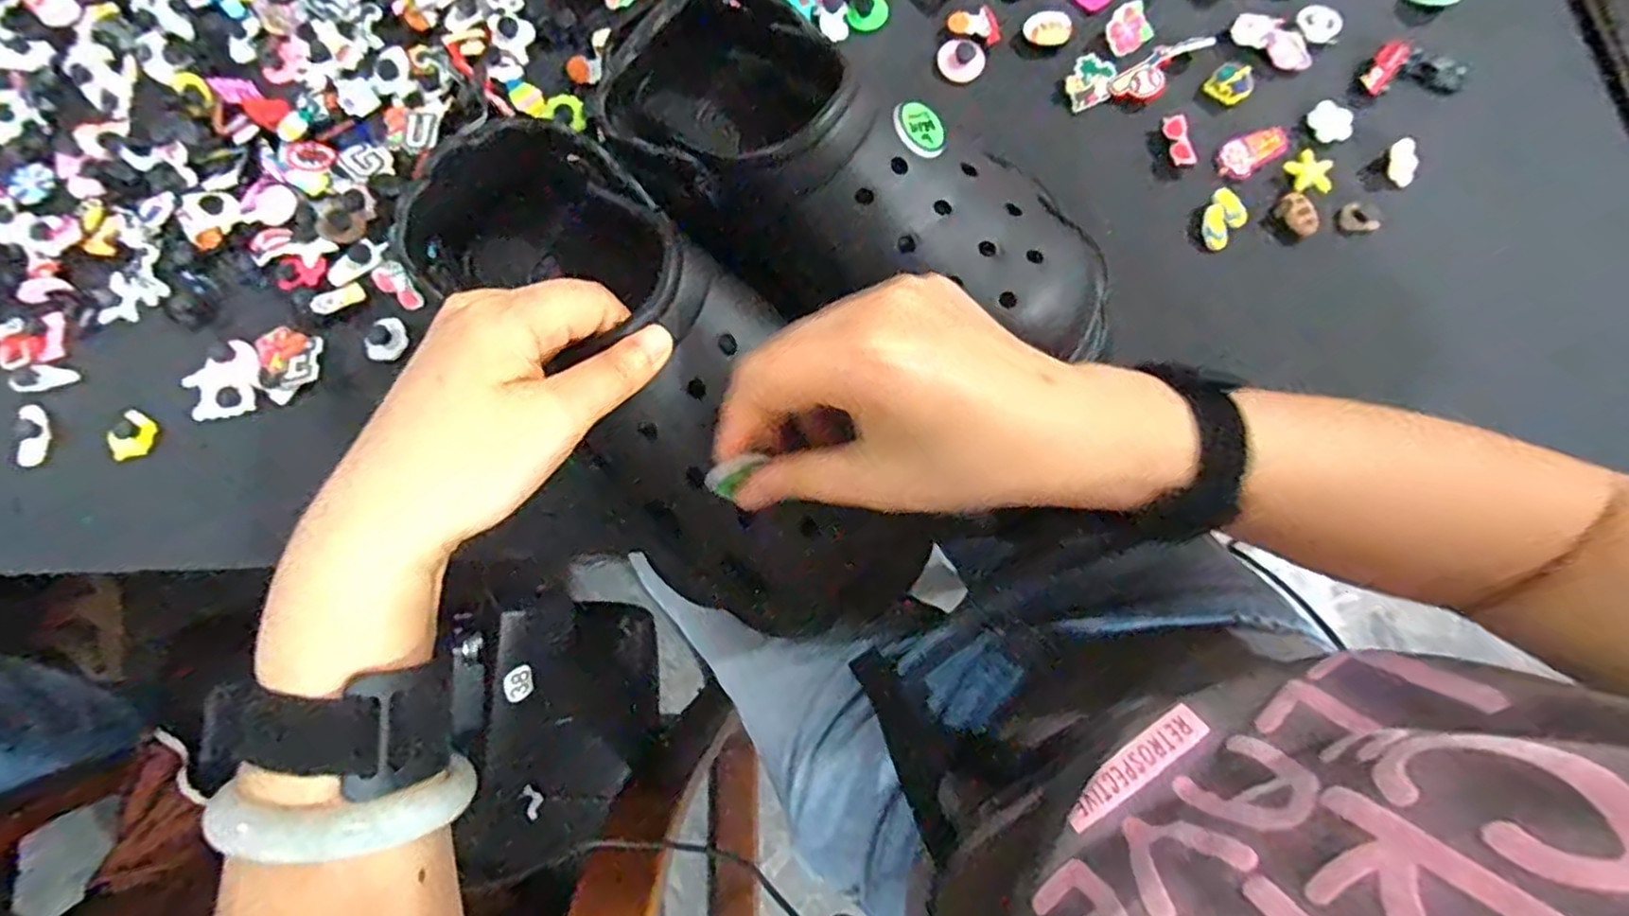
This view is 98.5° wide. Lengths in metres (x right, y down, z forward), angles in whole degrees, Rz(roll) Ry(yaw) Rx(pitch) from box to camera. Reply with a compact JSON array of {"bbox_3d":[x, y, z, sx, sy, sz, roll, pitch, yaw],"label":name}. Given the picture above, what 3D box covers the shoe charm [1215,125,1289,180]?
[{"bbox_3d":[0.241,-0.170,0.386,0.037,0.004,0.023,-33,81,-5],"label":"shoe charm"}]

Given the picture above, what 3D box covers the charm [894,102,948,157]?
[{"bbox_3d":[0.045,-0.141,0.304,0.024,0.009,0.024,2,83,-18],"label":"charm"}]

